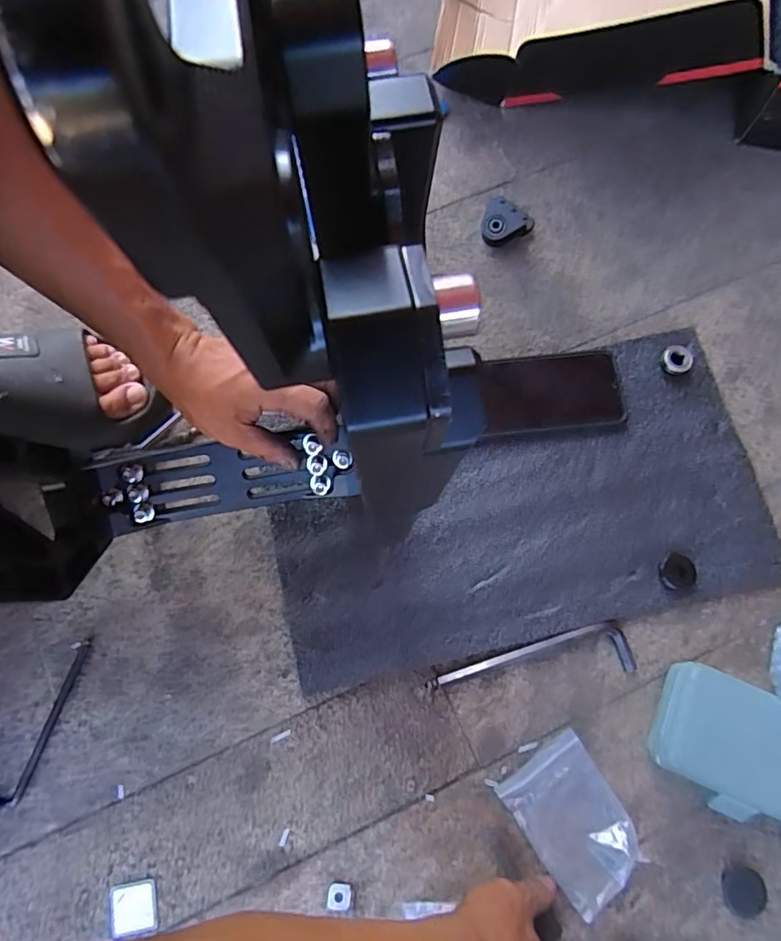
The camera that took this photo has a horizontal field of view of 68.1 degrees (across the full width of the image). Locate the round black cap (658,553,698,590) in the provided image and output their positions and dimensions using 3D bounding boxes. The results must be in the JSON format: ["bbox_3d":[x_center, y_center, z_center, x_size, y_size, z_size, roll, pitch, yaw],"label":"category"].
[{"bbox_3d":[0.251,0.088,0.506,0.029,0.009,0.031,0,76,-1],"label":"round black cap"}]

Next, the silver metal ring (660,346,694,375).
[{"bbox_3d":[0.274,-0.106,0.556,0.030,0.010,0.028,0,76,-1],"label":"silver metal ring"}]

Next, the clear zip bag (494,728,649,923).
[{"bbox_3d":[0.148,0.281,0.463,0.078,0.012,0.109,-34,79,-9],"label":"clear zip bag"}]

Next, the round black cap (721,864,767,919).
[{"bbox_3d":[0.277,0.330,0.452,0.032,0.007,0.034,0,76,-1],"label":"round black cap"}]

